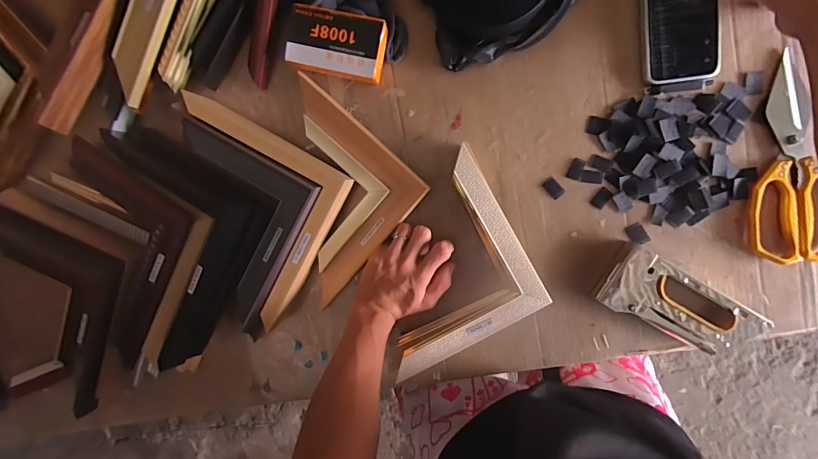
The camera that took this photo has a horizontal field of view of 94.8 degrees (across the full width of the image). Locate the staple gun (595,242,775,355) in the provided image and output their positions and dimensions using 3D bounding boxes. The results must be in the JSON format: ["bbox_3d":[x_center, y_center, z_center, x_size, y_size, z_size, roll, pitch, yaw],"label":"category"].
[{"bbox_3d":[0.312,0.087,0.433,0.174,0.026,0.076,28,98,2],"label":"staple gun"}]

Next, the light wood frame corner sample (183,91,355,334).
[{"bbox_3d":[-0.184,-0.015,0.429,0.184,0.043,0.196,28,98,2],"label":"light wood frame corner sample"}]

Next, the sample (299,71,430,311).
[{"bbox_3d":[-0.104,-0.043,0.452,0.187,0.026,0.187,42,98,0],"label":"sample"}]

